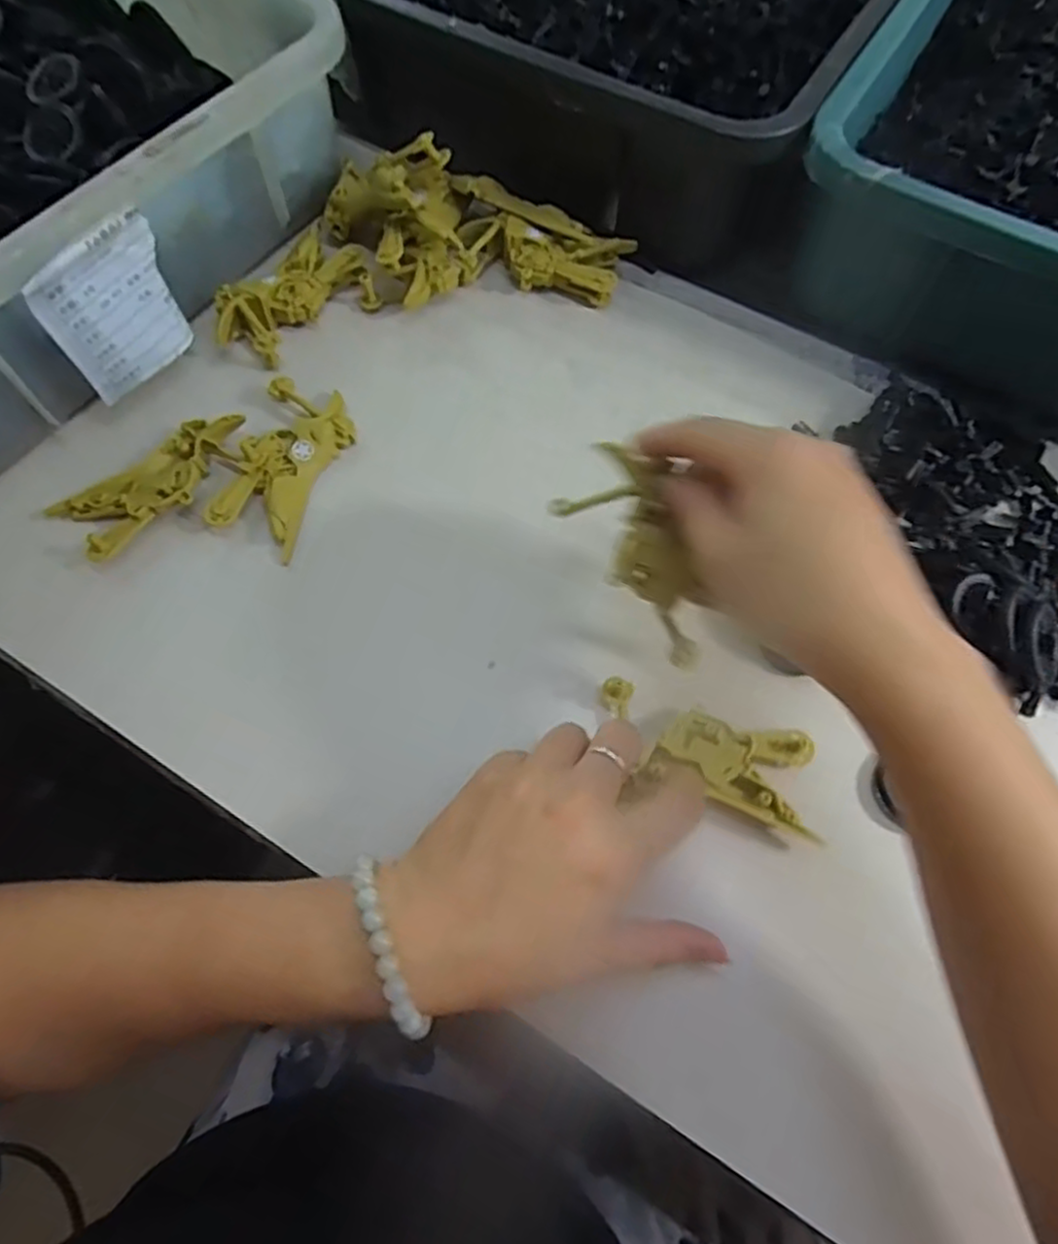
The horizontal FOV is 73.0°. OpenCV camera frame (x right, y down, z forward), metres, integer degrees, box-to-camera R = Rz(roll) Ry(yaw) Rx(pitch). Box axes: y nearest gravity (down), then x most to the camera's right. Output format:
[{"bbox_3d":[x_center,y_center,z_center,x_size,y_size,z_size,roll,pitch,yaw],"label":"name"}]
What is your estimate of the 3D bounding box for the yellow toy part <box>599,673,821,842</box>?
[{"bbox_3d":[0.080,0.057,0.318,0.104,0.010,0.047,24,68,8],"label":"yellow toy part"}]

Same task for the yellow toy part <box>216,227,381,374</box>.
[{"bbox_3d":[-0.134,-0.187,0.417,0.054,0.025,0.094,38,71,16],"label":"yellow toy part"}]

